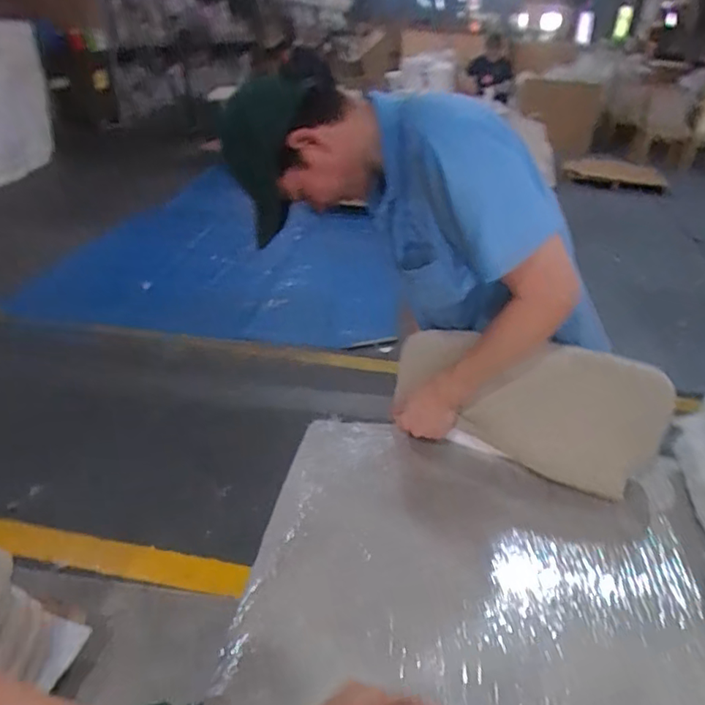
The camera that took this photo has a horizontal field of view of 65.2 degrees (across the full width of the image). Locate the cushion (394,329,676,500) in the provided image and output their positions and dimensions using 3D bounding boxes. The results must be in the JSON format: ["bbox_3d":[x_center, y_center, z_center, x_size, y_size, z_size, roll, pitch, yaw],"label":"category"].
[{"bbox_3d":[0.275,0.078,0.915,0.417,0.209,0.056,18,34,24],"label":"cushion"}]

